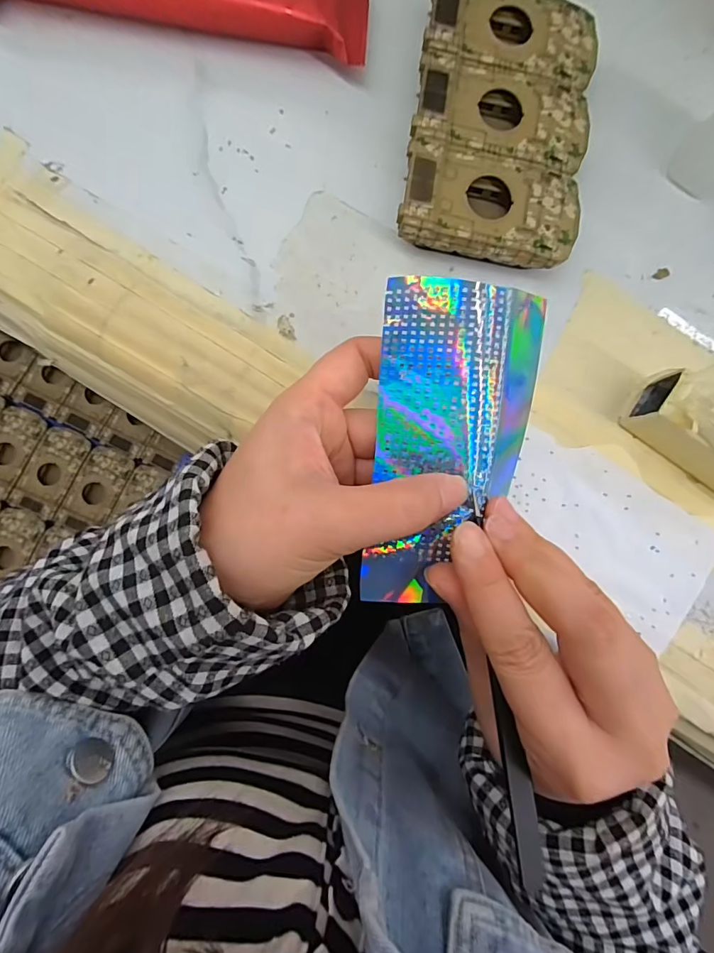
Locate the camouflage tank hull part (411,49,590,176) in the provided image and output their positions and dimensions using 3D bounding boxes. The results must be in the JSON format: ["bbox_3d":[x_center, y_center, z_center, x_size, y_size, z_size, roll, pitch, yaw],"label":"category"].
[{"bbox_3d":[0.079,-0.196,0.252,0.096,0.026,0.053,9,86,-4],"label":"camouflage tank hull part"}]

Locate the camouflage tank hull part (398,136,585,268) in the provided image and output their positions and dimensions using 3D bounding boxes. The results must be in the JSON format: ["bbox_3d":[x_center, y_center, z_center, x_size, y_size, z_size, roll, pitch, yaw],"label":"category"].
[{"bbox_3d":[0.072,-0.145,0.248,0.096,0.026,0.051,9,86,-4],"label":"camouflage tank hull part"}]

